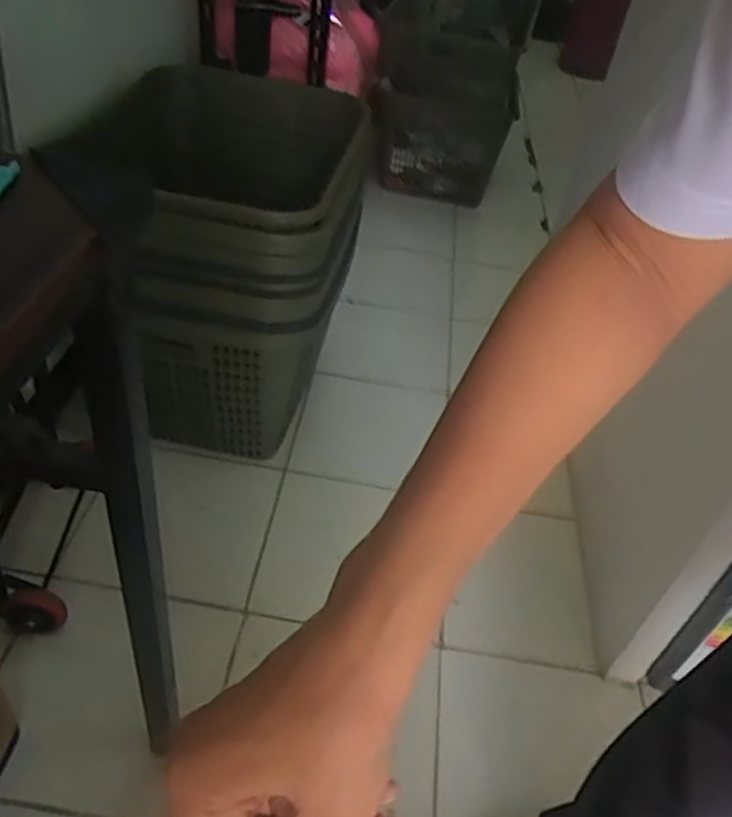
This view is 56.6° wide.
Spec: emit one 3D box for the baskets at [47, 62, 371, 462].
[{"bbox_3d":[-0.215,-0.211,1.201,0.347,0.499,0.558,9,39,-2],"label":"baskets"}]

